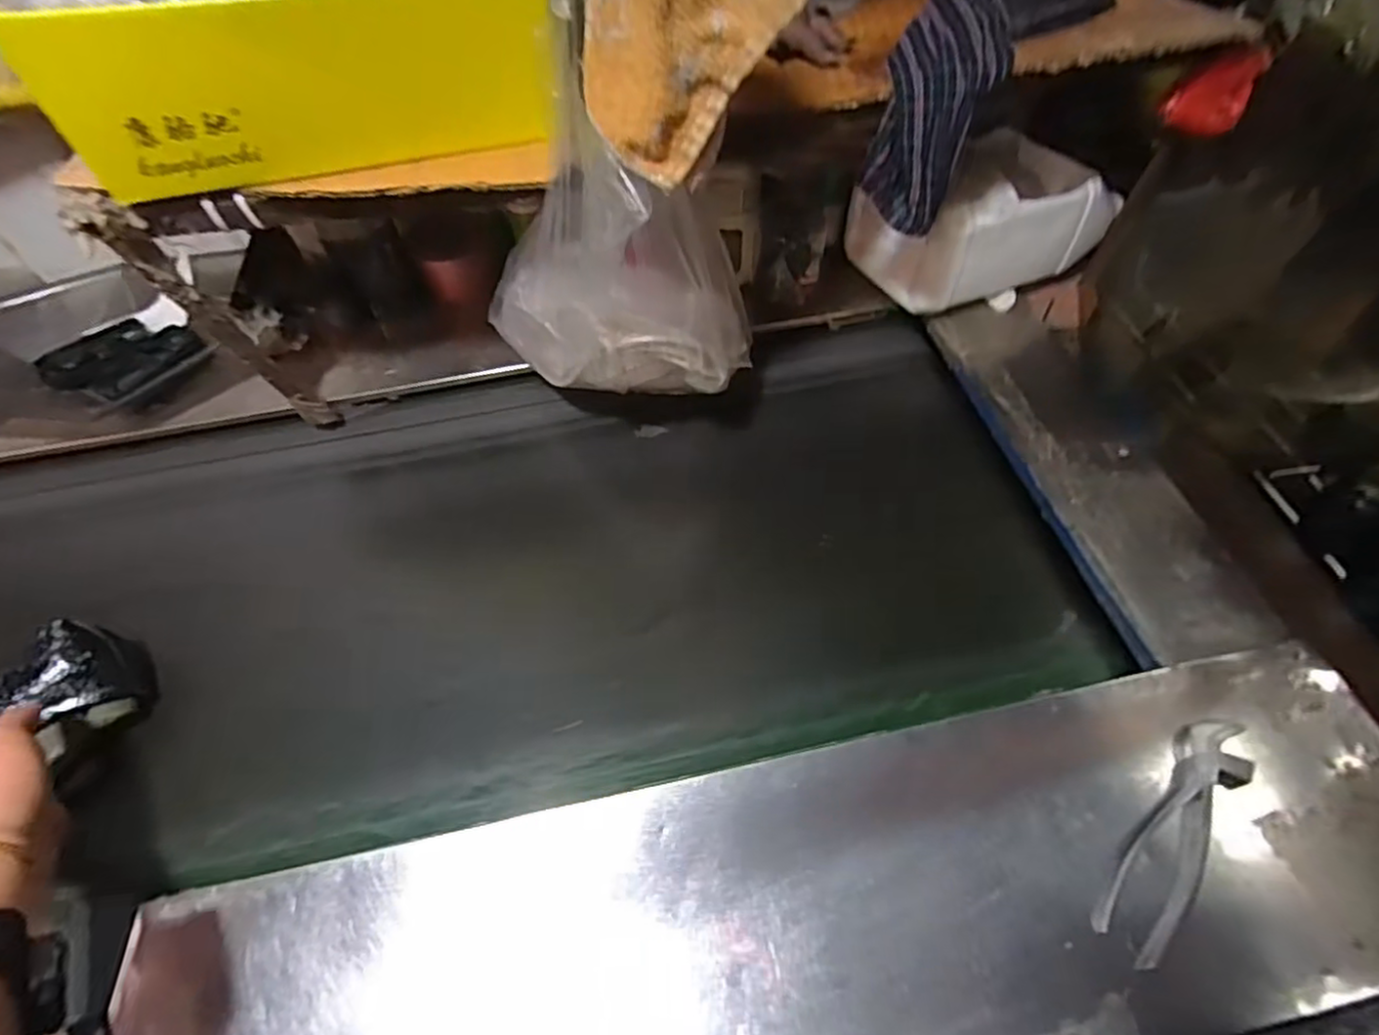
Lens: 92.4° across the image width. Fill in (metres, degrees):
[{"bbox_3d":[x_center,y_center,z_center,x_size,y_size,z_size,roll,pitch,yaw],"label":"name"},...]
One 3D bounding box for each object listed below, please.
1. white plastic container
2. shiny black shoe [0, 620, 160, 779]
[{"bbox_3d":[0.338,-0.362,0.772,0.254,0.123,0.179,-23,61,-14],"label":"white plastic container"},{"bbox_3d":[-0.587,0.199,0.526,0.275,0.108,0.073,-32,62,-14],"label":"shiny black shoe"}]

